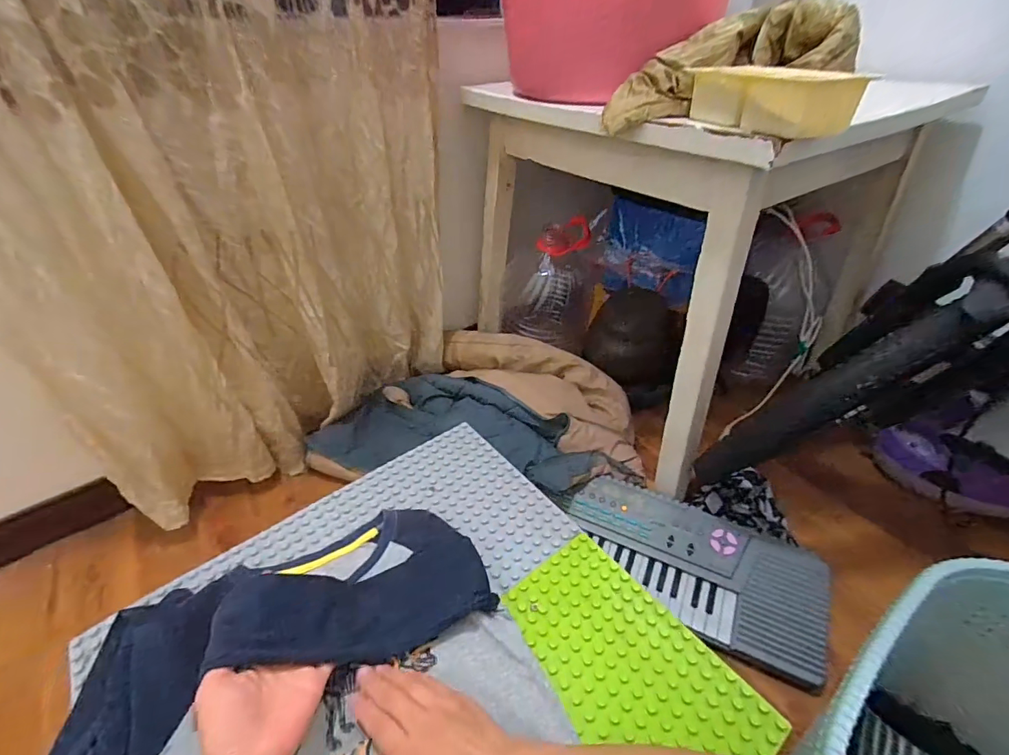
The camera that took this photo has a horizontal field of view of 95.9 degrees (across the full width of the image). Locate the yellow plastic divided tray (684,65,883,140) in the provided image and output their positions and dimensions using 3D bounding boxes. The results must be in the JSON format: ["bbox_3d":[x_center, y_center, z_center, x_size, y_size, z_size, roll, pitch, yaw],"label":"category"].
[{"bbox_3d":[0.316,-0.336,0.545,0.078,0.059,0.198,-18,41,-20],"label":"yellow plastic divided tray"}]

